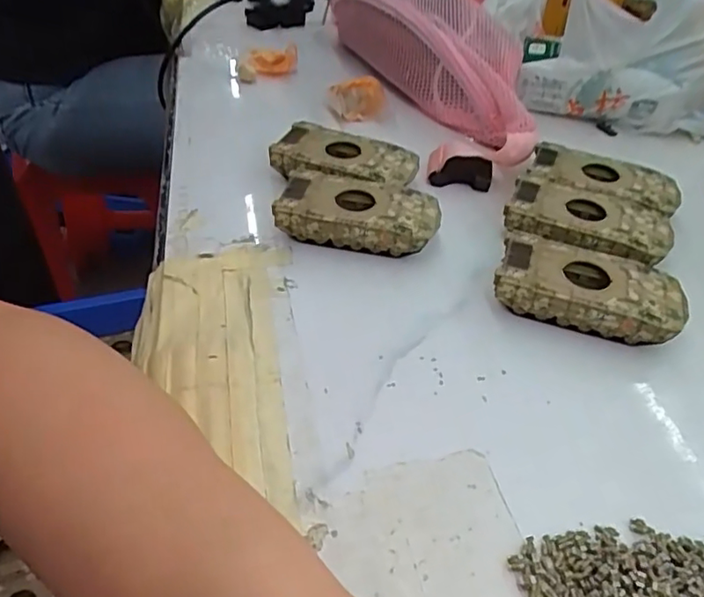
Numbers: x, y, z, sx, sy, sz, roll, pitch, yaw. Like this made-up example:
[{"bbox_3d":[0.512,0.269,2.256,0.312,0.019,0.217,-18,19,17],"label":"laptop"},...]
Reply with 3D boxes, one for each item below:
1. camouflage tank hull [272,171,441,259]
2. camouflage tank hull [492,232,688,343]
[{"bbox_3d":[0.005,-0.052,0.370,0.094,0.027,0.049,9,43,8],"label":"camouflage tank hull"},{"bbox_3d":[0.129,-0.004,0.328,0.095,0.029,0.049,15,44,14],"label":"camouflage tank hull"}]

